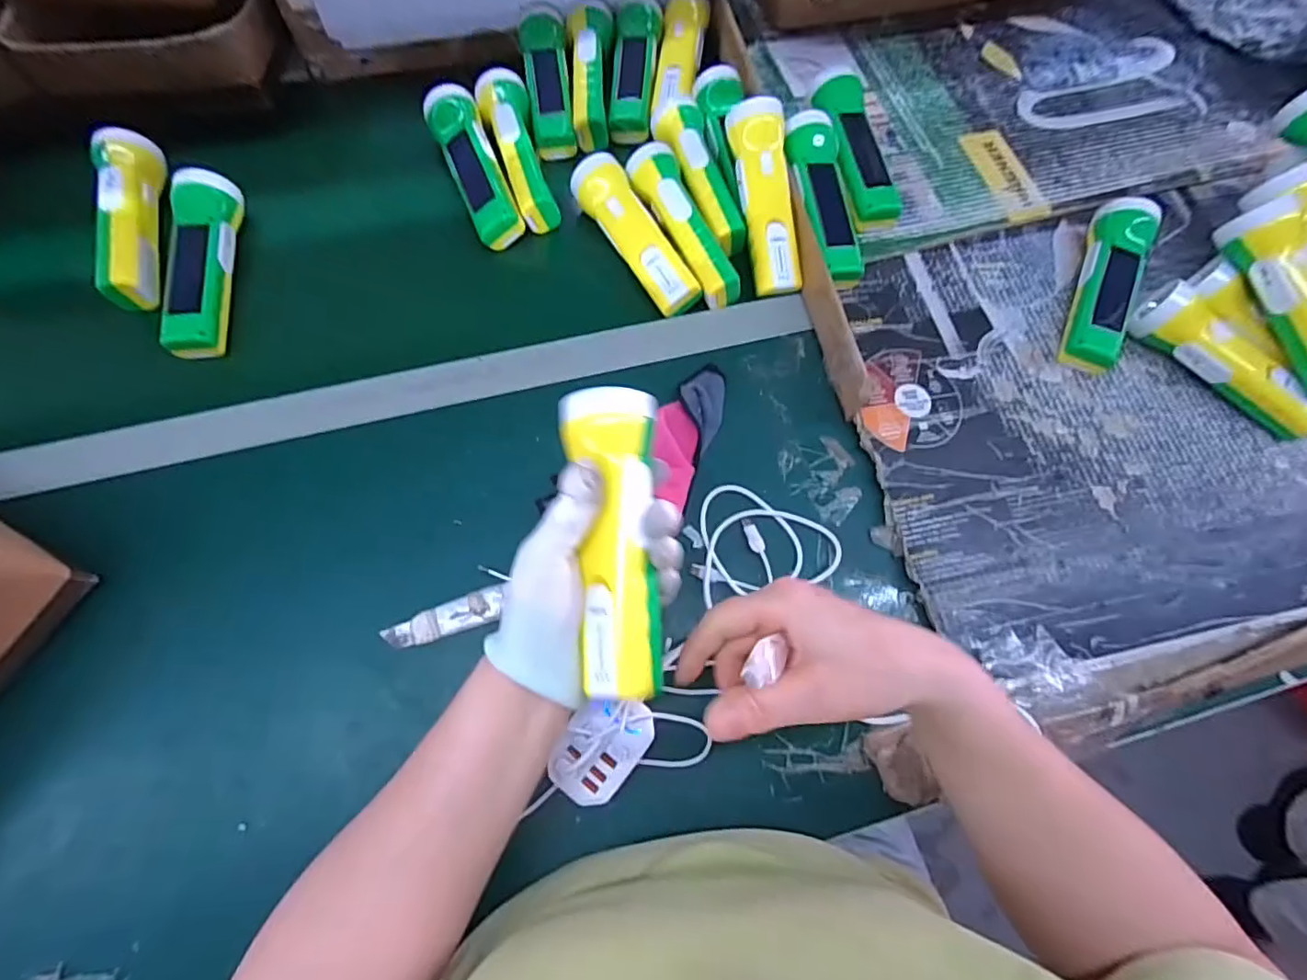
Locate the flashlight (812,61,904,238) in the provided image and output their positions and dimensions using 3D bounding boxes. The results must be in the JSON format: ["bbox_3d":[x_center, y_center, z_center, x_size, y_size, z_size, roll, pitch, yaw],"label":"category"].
[{"bbox_3d":[0.194,-0.332,0.583,0.054,0.052,0.168,-9,71,-6],"label":"flashlight"}]

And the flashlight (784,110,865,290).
[{"bbox_3d":[0.155,-0.271,0.557,0.047,0.047,0.175,-8,71,-5],"label":"flashlight"}]

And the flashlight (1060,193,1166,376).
[{"bbox_3d":[0.415,-0.189,0.543,0.047,0.044,0.181,24,71,6],"label":"flashlight"}]

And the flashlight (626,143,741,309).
[{"bbox_3d":[0.026,-0.249,0.559,0.044,0.038,0.172,-21,73,-9],"label":"flashlight"}]

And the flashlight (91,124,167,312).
[{"bbox_3d":[-0.472,-0.247,0.532,0.036,0.040,0.180,-10,71,-6],"label":"flashlight"}]

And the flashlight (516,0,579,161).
[{"bbox_3d":[-0.110,-0.430,0.631,0.051,0.046,0.176,-9,74,-5],"label":"flashlight"}]

